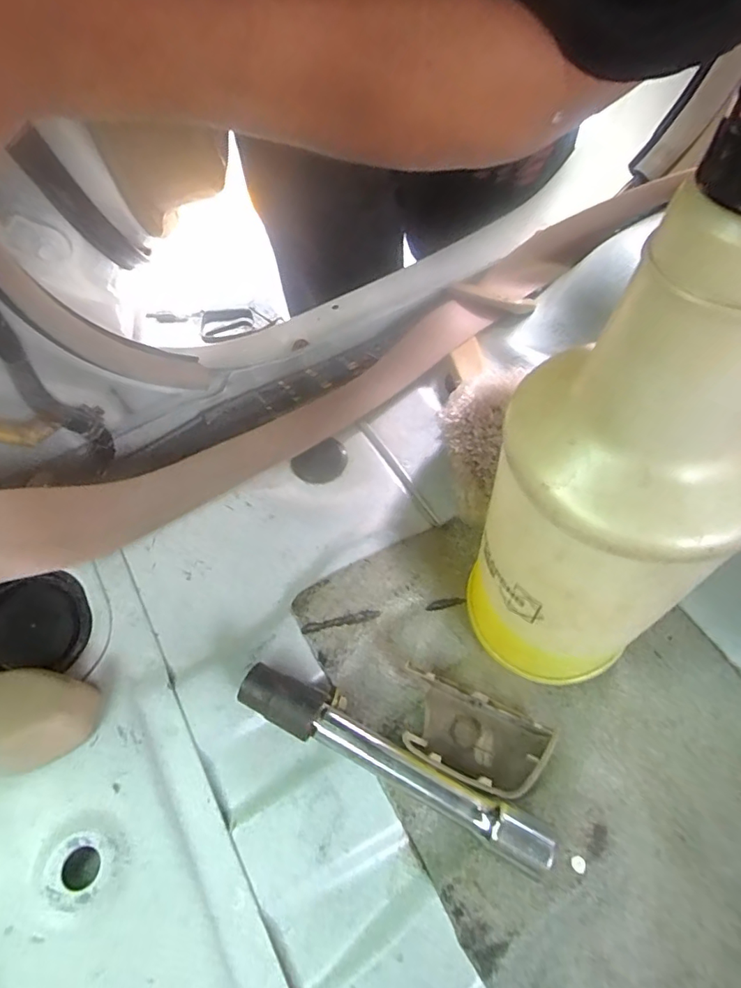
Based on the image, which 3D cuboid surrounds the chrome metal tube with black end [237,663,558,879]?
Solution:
[{"bbox_3d":[0.007,0.121,0.229,0.147,0.026,0.019,24,65,13],"label":"chrome metal tube with black end"}]

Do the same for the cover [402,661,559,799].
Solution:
[{"bbox_3d":[0.048,0.116,0.241,0.068,0.021,0.040,19,64,10],"label":"cover"}]

